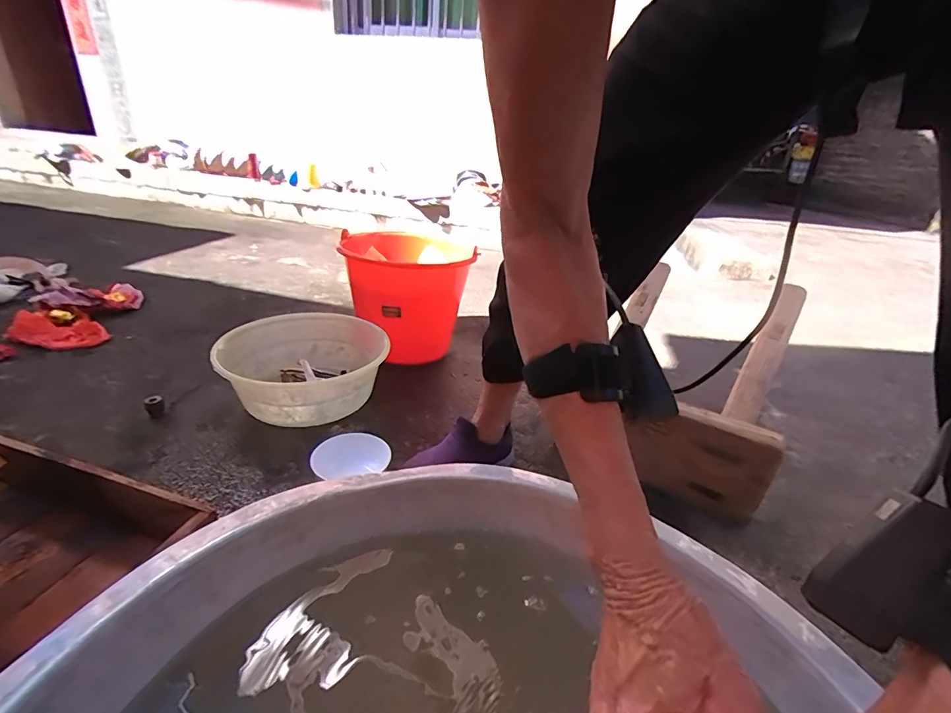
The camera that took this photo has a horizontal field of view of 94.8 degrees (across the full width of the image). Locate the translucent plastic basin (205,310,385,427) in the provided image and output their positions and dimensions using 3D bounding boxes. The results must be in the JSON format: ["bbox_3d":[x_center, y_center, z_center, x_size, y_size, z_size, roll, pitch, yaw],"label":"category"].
[{"bbox_3d":[-0.351,0.025,0.909,0.318,0.125,0.337,4,25,-2],"label":"translucent plastic basin"}]

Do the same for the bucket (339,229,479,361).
[{"bbox_3d":[-0.170,-0.145,1.100,0.249,0.268,0.246,-14,31,-34],"label":"bucket"}]

